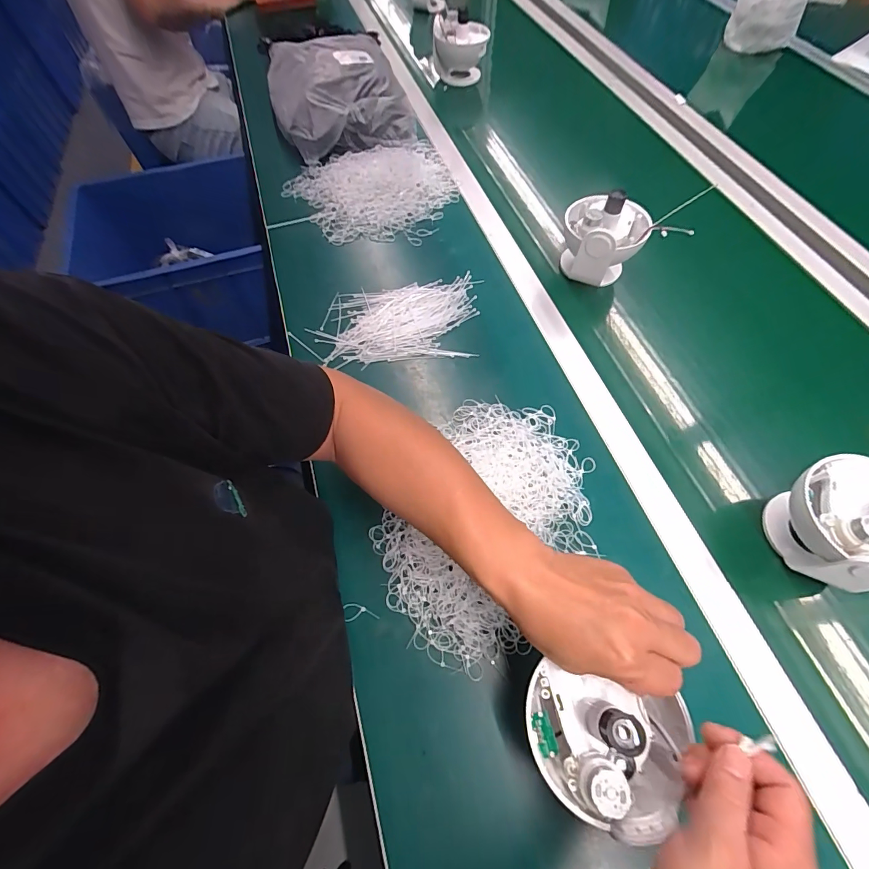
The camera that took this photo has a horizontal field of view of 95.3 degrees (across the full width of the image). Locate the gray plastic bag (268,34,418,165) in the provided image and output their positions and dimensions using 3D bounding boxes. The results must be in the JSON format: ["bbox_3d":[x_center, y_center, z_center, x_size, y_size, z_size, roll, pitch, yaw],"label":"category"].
[{"bbox_3d":[-0.190,-0.675,0.784,0.248,0.107,0.282,-16,64,-8],"label":"gray plastic bag"}]

